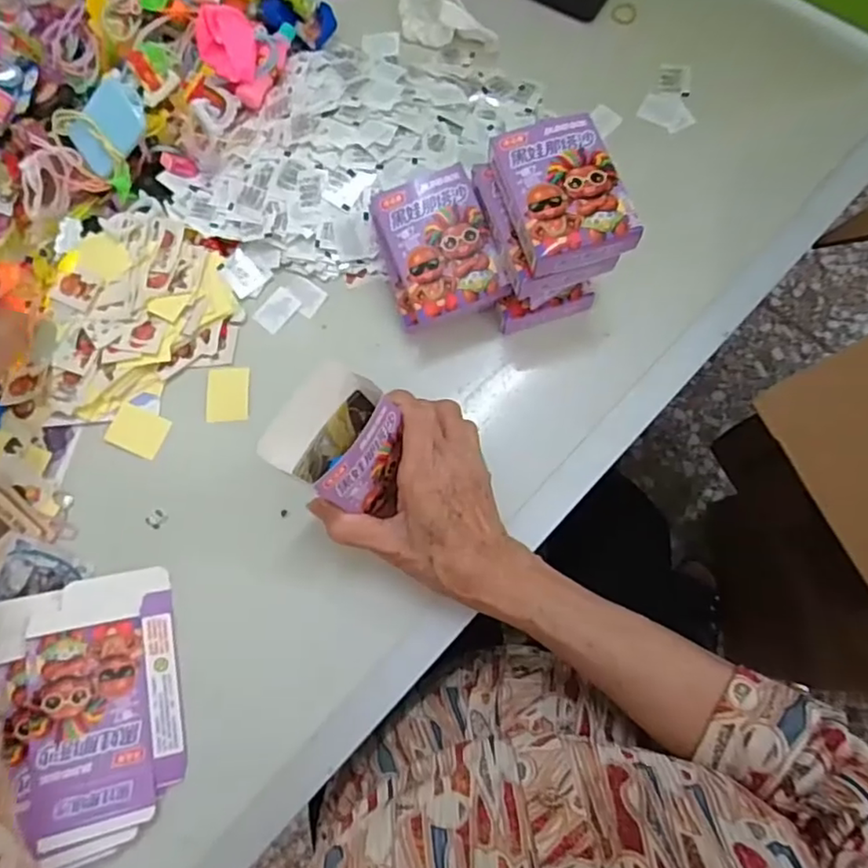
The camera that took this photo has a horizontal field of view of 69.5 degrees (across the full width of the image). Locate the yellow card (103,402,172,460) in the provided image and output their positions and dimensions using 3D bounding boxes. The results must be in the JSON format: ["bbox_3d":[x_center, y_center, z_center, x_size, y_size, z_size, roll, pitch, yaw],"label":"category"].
[{"bbox_3d":[-0.212,-0.002,0.448,0.040,0.004,0.031,20,77,8],"label":"yellow card"}]

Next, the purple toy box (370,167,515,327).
[{"bbox_3d":[0.003,-0.126,0.433,0.074,0.039,0.093,-19,87,2],"label":"purple toy box"}]

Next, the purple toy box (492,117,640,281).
[{"bbox_3d":[0.079,-0.149,0.380,0.068,0.020,0.093,-15,75,-1],"label":"purple toy box"}]

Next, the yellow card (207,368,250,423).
[{"bbox_3d":[-0.149,-0.029,0.452,0.030,0.004,0.039,-3,75,2],"label":"yellow card"}]

